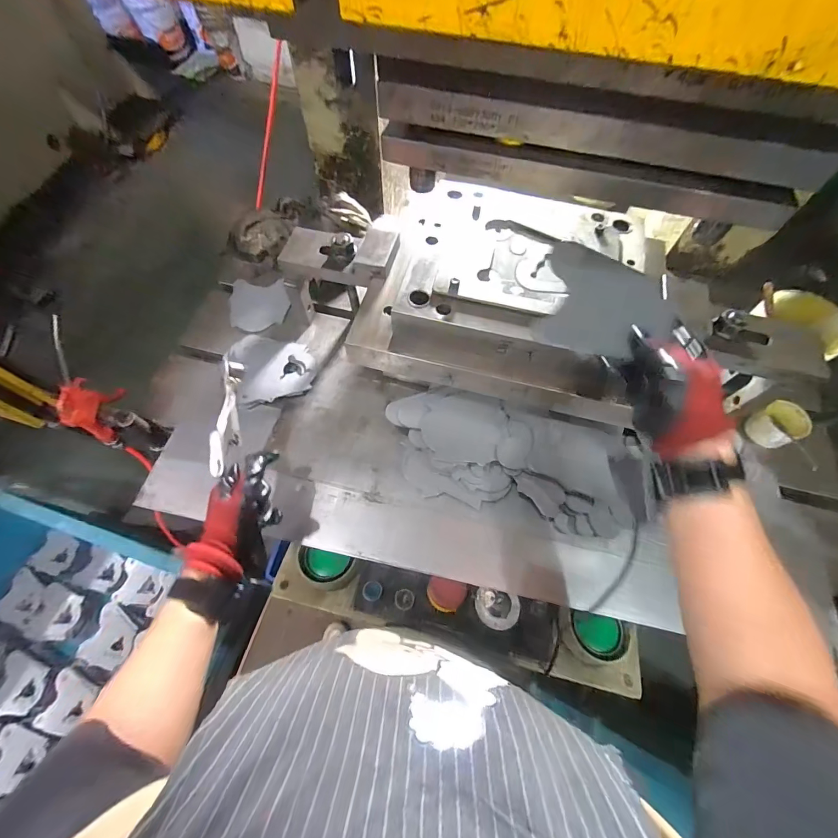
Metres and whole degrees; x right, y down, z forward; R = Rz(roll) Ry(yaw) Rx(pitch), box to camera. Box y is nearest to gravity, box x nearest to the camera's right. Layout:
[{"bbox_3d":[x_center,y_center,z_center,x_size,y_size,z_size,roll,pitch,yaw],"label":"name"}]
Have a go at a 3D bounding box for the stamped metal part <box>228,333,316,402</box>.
[{"bbox_3d":[-0.256,-0.099,0.665,0.131,0.014,0.143,-21,66,-12],"label":"stamped metal part"}]

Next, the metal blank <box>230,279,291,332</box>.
[{"bbox_3d":[-0.304,-0.221,0.727,0.112,0.007,0.130,-6,63,0],"label":"metal blank"}]

